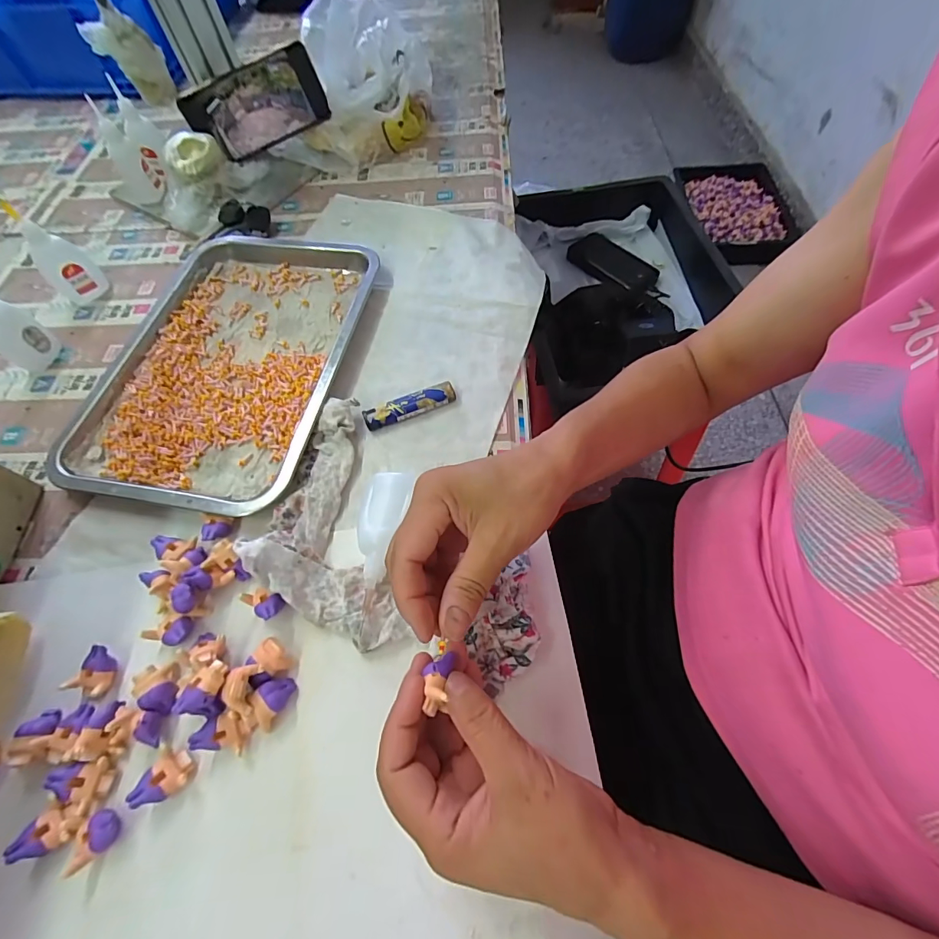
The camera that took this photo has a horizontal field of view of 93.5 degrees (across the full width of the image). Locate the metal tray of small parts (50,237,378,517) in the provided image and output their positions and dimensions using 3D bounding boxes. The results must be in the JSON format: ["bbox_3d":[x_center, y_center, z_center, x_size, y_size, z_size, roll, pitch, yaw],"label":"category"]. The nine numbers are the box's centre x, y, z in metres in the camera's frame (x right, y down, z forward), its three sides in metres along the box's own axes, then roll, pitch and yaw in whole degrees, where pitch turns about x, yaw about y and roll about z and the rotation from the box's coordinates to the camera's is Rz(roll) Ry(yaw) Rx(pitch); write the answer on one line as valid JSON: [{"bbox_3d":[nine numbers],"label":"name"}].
[{"bbox_3d":[-0.237,-0.112,0.417,0.245,0.018,0.310,8,62,6],"label":"metal tray of small parts"}]

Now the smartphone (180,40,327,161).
[{"bbox_3d":[-0.264,-0.452,0.549,0.164,0.076,0.016,-24,37,0],"label":"smartphone"}]

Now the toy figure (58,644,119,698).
[{"bbox_3d":[-0.242,0.131,0.287,0.025,0.014,0.028,16,63,11],"label":"toy figure"}]

